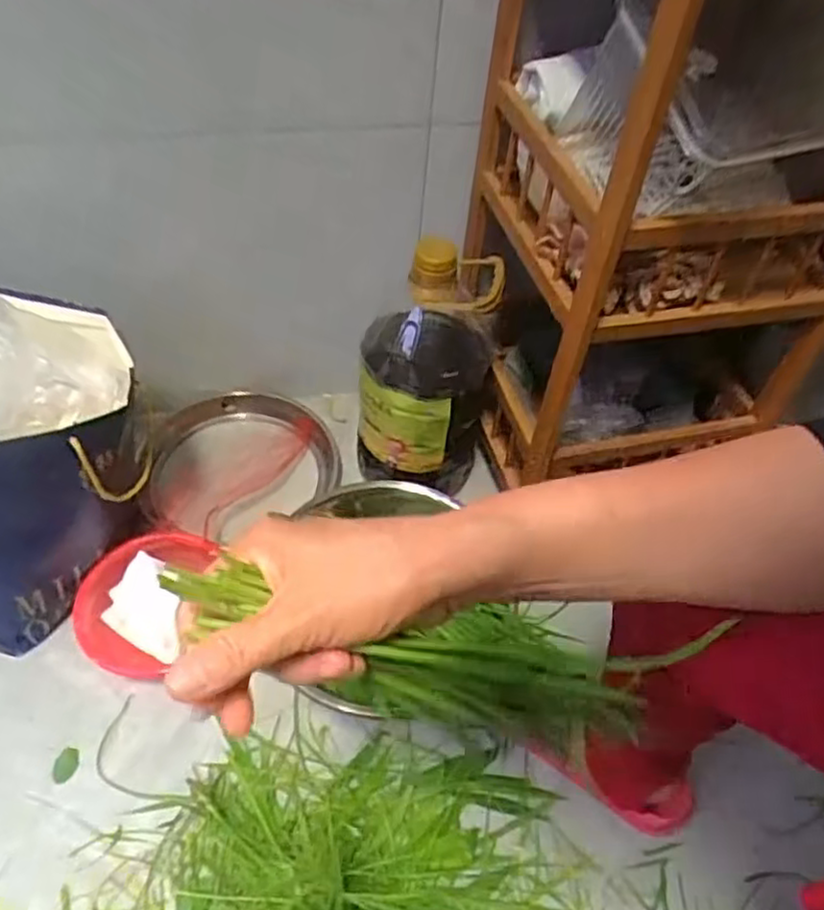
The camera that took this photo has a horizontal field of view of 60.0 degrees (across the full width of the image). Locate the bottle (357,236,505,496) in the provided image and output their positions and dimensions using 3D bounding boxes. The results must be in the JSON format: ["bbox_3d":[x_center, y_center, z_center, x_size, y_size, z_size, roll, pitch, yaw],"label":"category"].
[{"bbox_3d":[0.020,-0.085,0.861,0.155,0.350,0.133,9,50,3],"label":"bottle"}]

